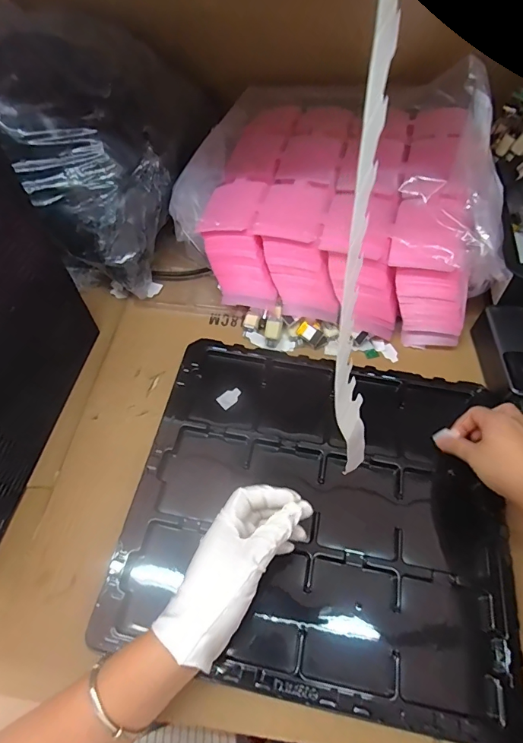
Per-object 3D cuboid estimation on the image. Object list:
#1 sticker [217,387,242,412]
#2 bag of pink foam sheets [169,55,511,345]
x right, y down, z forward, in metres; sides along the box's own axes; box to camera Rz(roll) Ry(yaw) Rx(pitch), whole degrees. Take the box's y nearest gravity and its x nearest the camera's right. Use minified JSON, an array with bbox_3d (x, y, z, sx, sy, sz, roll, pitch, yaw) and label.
[{"bbox_3d":[-0.038,0.031,0.504,0.030,0.004,0.019,-40,79,-20],"label":"sticker"},{"bbox_3d":[0.098,-0.240,0.573,0.400,0.170,0.321,8,60,5],"label":"bag of pink foam sheets"}]

